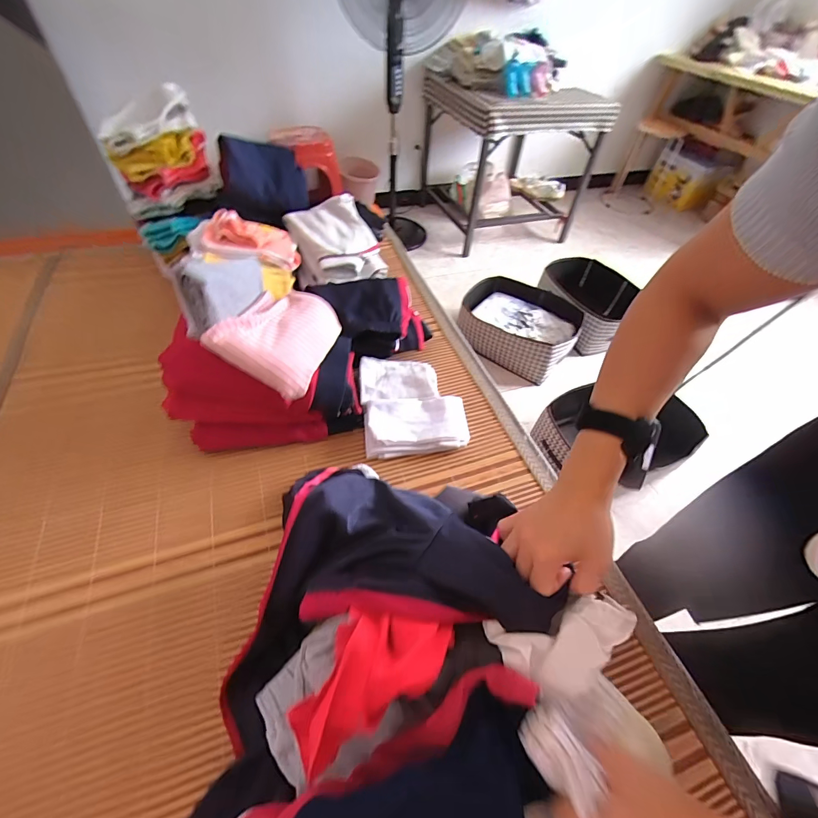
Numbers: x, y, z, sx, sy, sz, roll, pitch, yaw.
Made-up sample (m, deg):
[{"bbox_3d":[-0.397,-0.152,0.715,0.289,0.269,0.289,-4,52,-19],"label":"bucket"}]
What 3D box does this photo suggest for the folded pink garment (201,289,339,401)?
[{"bbox_3d":[-0.197,-0.124,0.603,0.153,0.040,0.208,27,44,-10],"label":"folded pink garment"}]

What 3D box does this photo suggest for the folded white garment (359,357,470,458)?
[{"bbox_3d":[0.004,-0.015,0.713,0.182,0.048,0.216,-5,51,-9],"label":"folded white garment"}]

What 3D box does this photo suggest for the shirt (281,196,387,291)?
[{"bbox_3d":[-0.175,-0.405,0.914,0.207,0.068,0.289,-12,53,-14],"label":"shirt"}]

